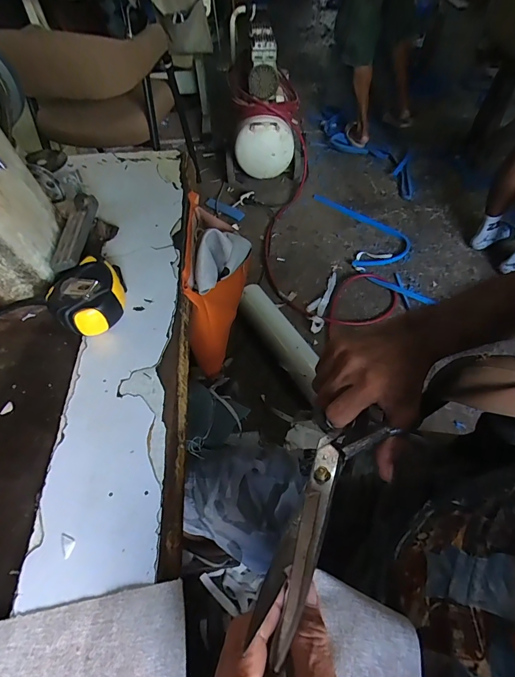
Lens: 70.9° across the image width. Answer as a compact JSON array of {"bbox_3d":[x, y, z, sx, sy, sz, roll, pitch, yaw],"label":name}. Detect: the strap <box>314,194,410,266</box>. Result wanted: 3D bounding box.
[{"bbox_3d":[0.477,-0.508,1.605,0.288,0.064,0.468,-16,55,-8],"label":"strap"}]

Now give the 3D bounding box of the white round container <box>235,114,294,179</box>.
[{"bbox_3d":[0.031,-0.860,1.640,0.259,0.259,0.100,7,55,8],"label":"white round container"}]

